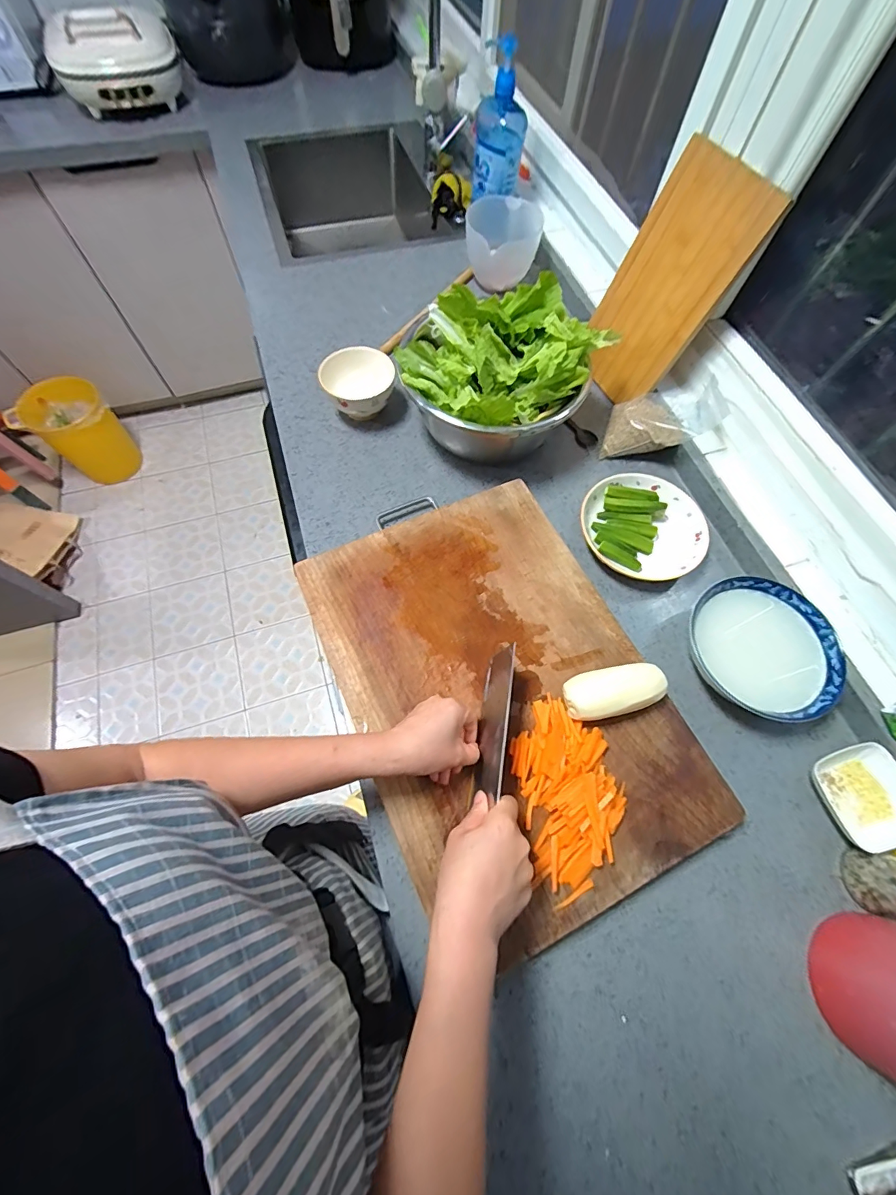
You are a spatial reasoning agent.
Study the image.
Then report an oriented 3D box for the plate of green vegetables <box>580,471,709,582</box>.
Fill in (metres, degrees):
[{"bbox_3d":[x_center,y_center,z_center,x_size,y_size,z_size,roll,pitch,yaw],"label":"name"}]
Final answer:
[{"bbox_3d":[0.280,-0.103,0.627,0.162,0.042,0.167,1,66,-1],"label":"plate of green vegetables"}]

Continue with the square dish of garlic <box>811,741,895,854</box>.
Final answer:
[{"bbox_3d":[0.477,0.225,0.496,0.093,0.028,0.101,-16,67,-9],"label":"square dish of garlic"}]

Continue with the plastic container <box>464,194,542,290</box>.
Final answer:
[{"bbox_3d":[0.101,-0.669,0.828,0.137,0.085,0.141,2,66,-1],"label":"plastic container"}]

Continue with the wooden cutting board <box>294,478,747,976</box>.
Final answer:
[{"bbox_3d":[0.058,0.102,0.536,0.340,0.035,0.488,-23,68,-12],"label":"wooden cutting board"}]

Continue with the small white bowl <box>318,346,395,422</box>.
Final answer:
[{"bbox_3d":[-0.139,-0.332,0.701,0.110,0.065,0.117,1,66,-1],"label":"small white bowl"}]

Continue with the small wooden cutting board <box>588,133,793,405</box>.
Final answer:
[{"bbox_3d":[0.306,-0.445,0.637,0.015,0.280,0.169,-14,65,-31],"label":"small wooden cutting board"}]

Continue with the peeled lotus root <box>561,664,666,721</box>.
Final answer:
[{"bbox_3d":[0.188,0.109,0.501,0.115,0.038,0.052,-10,66,-6],"label":"peeled lotus root"}]

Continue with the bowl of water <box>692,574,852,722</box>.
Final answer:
[{"bbox_3d":[0.392,0.064,0.549,0.144,0.056,0.172,-17,67,-9],"label":"bowl of water"}]

